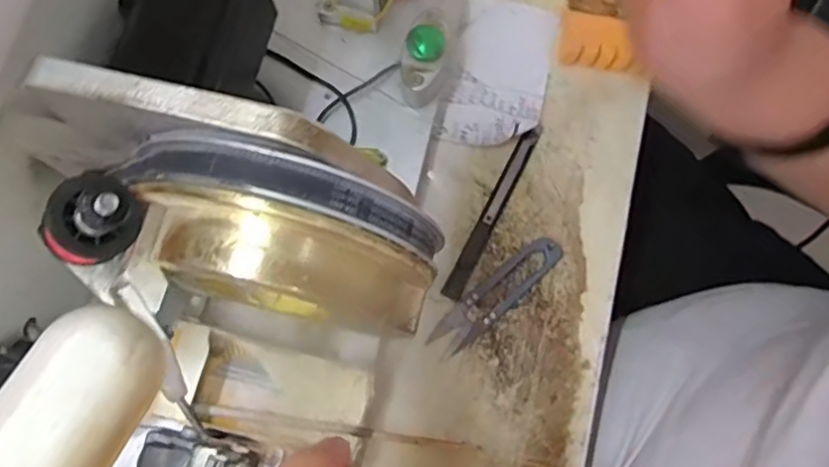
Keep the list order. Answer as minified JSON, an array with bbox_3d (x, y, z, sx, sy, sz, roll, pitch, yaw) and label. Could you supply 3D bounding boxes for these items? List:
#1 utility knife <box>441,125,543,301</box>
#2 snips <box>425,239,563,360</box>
[{"bbox_3d":[0.050,-0.015,0.396,0.012,0.005,0.125,26,76,6],"label":"utility knife"},{"bbox_3d":[0.051,0.037,0.382,0.099,0.006,0.022,-41,79,-11],"label":"snips"}]

